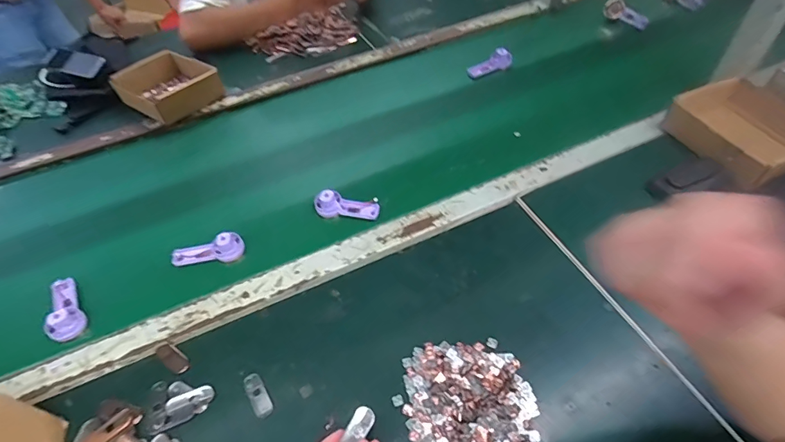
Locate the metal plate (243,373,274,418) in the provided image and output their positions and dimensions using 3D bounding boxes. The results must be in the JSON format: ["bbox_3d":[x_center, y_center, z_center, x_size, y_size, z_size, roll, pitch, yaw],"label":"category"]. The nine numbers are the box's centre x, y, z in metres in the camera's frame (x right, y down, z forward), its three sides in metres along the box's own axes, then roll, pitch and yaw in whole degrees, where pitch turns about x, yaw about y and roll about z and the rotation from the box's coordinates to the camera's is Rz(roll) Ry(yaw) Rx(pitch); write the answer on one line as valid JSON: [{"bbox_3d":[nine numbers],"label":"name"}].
[{"bbox_3d":[-0.148,0.190,0.464,0.020,0.004,0.051,-29,53,-19],"label":"metal plate"}]

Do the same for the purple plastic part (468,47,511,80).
[{"bbox_3d":[0.198,-0.318,0.867,0.089,0.029,0.043,-27,55,1],"label":"purple plastic part"}]

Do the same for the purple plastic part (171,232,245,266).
[{"bbox_3d":[-0.258,0.040,0.587,0.099,0.033,0.032,-9,49,-3],"label":"purple plastic part"}]

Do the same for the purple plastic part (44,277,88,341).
[{"bbox_3d":[-0.422,0.107,0.542,0.037,0.033,0.096,-29,53,-19],"label":"purple plastic part"}]

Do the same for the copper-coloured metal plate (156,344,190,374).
[{"bbox_3d":[-0.260,0.162,0.501,0.053,0.006,0.019,27,57,25],"label":"copper-coloured metal plate"}]

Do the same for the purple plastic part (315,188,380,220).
[{"bbox_3d":[-0.067,-0.025,0.629,0.094,0.031,0.029,3,50,7],"label":"purple plastic part"}]

